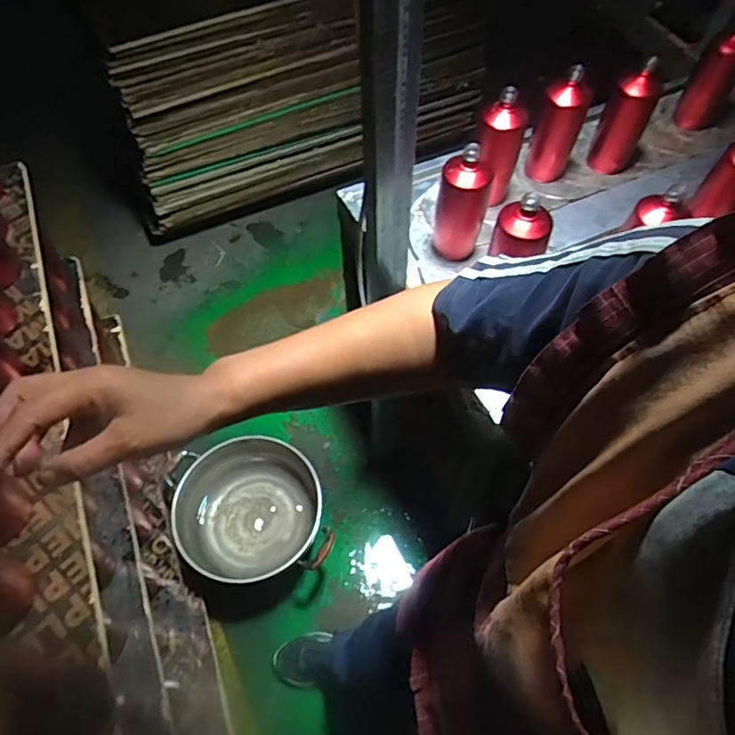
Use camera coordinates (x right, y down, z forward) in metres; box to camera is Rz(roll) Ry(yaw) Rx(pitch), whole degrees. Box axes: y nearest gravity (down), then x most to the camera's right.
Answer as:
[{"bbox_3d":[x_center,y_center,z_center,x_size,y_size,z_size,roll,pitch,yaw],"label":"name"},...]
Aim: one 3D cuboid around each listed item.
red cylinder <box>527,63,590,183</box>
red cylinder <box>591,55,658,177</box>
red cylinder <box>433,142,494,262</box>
[{"bbox_3d":[0.356,-0.451,1.021,0.077,0.221,0.078,18,62,11],"label":"red cylinder"},{"bbox_3d":[0.493,-0.471,1.049,0.075,0.217,0.070,23,63,13],"label":"red cylinder"},{"bbox_3d":[0.158,-0.271,0.932,0.076,0.204,0.078,8,60,5],"label":"red cylinder"}]

